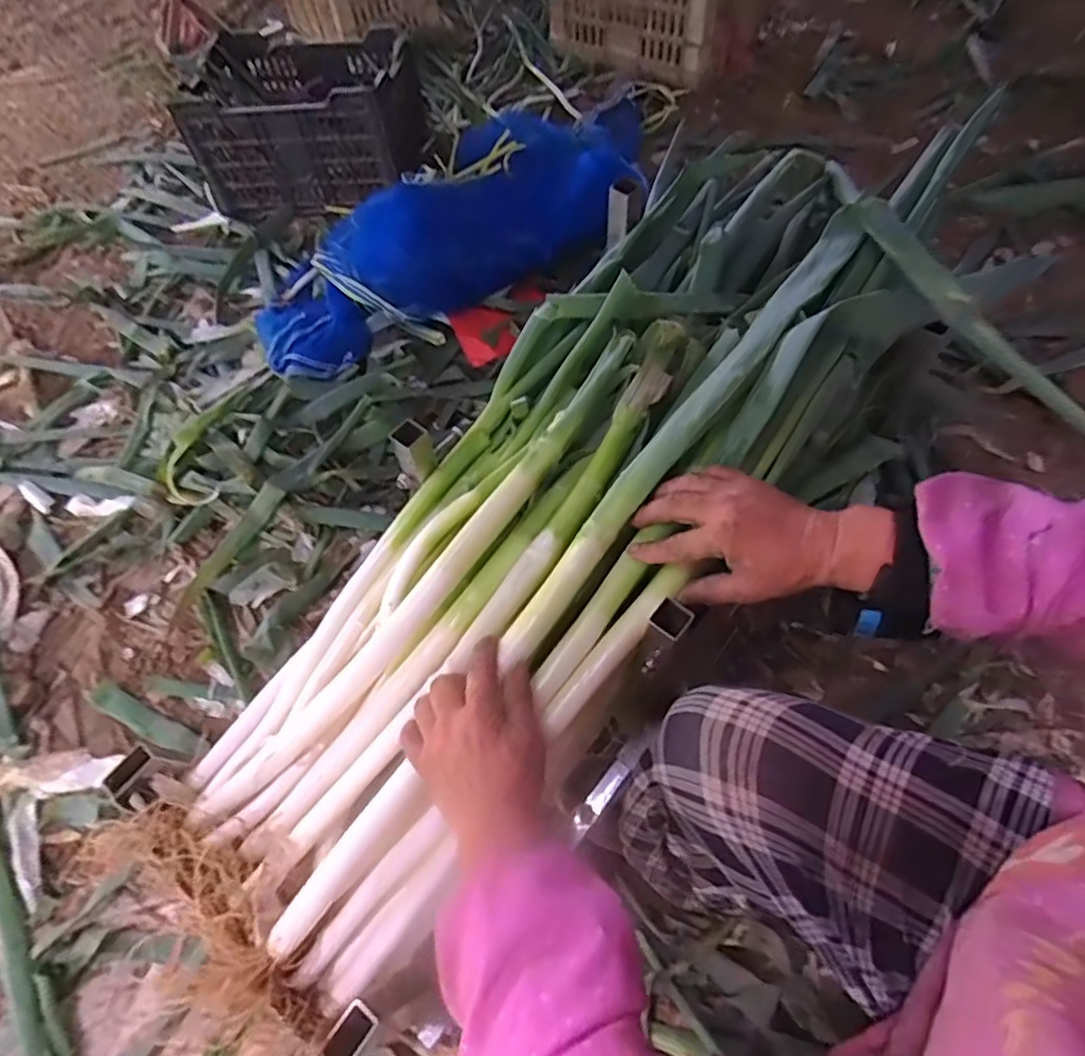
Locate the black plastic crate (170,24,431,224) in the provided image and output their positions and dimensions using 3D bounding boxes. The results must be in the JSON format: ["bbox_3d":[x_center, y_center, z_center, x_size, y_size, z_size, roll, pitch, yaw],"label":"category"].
[{"bbox_3d":[-0.533,-0.946,1.471,0.483,0.251,0.351,2,58,5],"label":"black plastic crate"}]

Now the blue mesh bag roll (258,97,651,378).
[{"bbox_3d":[-0.139,-0.716,1.385,0.443,0.142,1.178,39,67,23],"label":"blue mesh bag roll"}]

